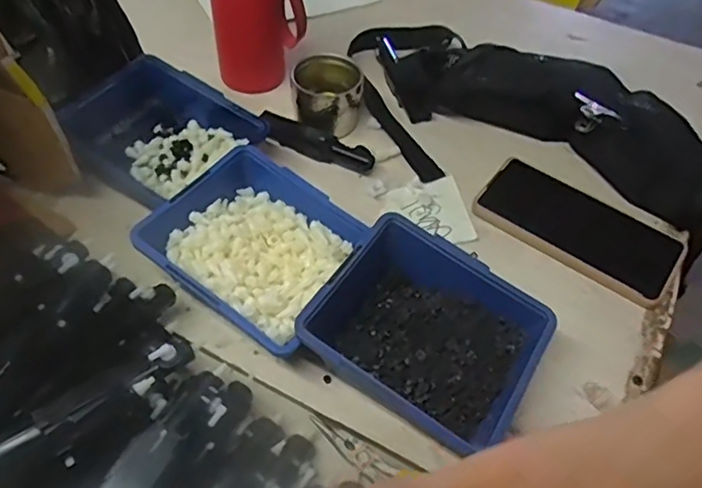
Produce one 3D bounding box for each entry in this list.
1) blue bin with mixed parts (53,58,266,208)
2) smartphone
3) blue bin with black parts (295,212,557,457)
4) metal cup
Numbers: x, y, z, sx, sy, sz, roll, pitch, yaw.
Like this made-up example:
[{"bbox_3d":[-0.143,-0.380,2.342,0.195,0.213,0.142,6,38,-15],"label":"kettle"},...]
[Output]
[{"bbox_3d":[-0.157,-0.091,0.506,0.131,0.068,0.106,25,54,16],"label":"blue bin with mixed parts"},{"bbox_3d":[0.197,-0.017,0.505,0.164,0.013,0.090,33,59,16],"label":"smartphone"},{"bbox_3d":[0.051,0.063,0.393,0.138,0.065,0.124,27,56,17],"label":"blue bin with black parts"},{"bbox_3d":[-0.022,-0.141,0.566,0.064,0.058,0.064,2,52,-2],"label":"metal cup"}]

